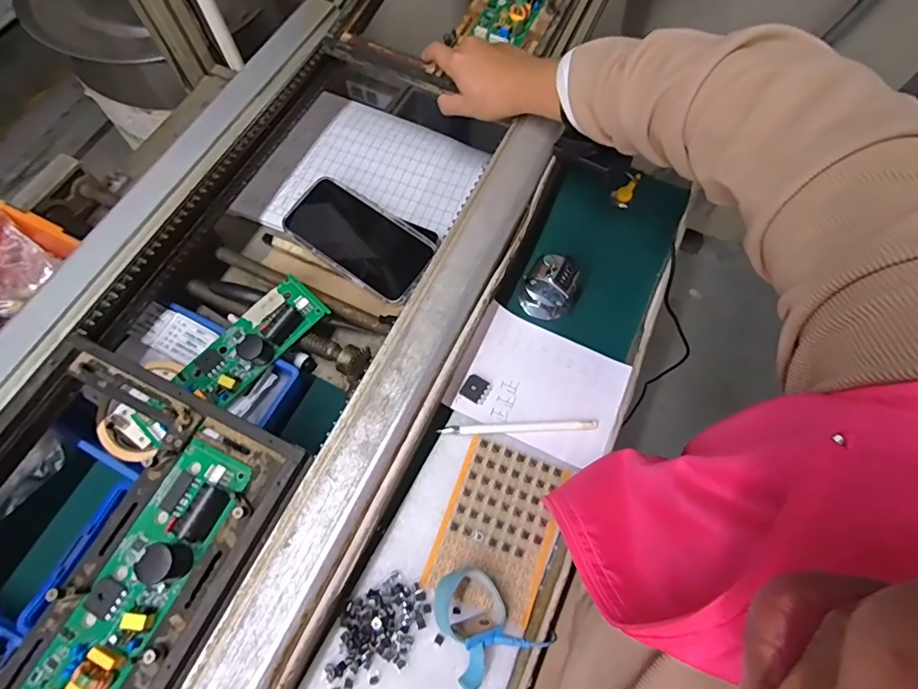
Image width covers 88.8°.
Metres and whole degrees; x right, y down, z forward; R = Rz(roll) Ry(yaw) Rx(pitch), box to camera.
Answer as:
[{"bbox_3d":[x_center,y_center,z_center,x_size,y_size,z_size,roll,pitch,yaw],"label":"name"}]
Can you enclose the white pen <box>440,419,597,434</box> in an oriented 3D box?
[{"bbox_3d":[0.051,0.070,0.393,0.131,0.006,0.008,-2,68,-3],"label":"white pen"}]

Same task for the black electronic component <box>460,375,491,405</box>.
[{"bbox_3d":[0.015,0.039,0.405,0.022,0.006,0.022,31,70,10],"label":"black electronic component"}]

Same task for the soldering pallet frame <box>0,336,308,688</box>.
[{"bbox_3d":[-0.274,0.163,0.317,0.220,0.035,0.300,25,69,7],"label":"soldering pallet frame"}]

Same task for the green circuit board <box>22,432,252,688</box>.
[{"bbox_3d":[-0.212,0.155,0.303,0.051,0.032,0.191,26,69,8],"label":"green circuit board"}]

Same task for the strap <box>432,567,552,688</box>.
[{"bbox_3d":[0.017,0.198,0.340,0.065,0.027,0.073,-25,71,-12],"label":"strap"}]

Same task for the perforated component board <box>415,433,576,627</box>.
[{"bbox_3d":[0.032,0.142,0.371,0.085,0.008,0.120,21,68,6],"label":"perforated component board"}]

